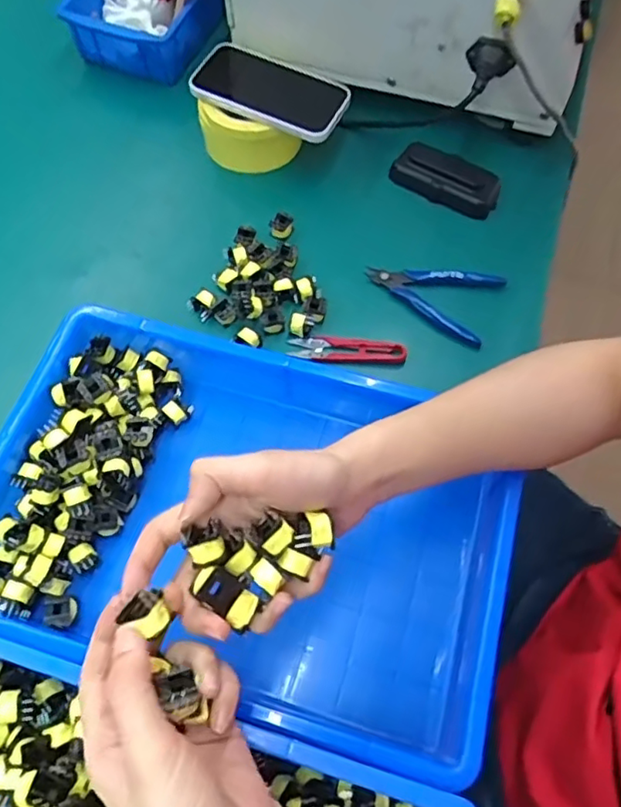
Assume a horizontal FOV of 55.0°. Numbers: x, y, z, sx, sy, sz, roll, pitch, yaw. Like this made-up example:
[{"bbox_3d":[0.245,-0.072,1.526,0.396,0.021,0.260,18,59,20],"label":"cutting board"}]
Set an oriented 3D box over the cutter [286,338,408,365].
[{"bbox_3d":[0.033,-0.046,0.533,0.103,0.009,0.025,8,65,3],"label":"cutter"}]

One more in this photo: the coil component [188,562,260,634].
[{"bbox_3d":[-0.044,0.099,0.307,0.036,0.016,0.019,34,69,14],"label":"coil component"}]

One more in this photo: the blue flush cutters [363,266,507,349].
[{"bbox_3d":[0.123,-0.113,0.565,0.123,0.011,0.079,35,69,14],"label":"blue flush cutters"}]

